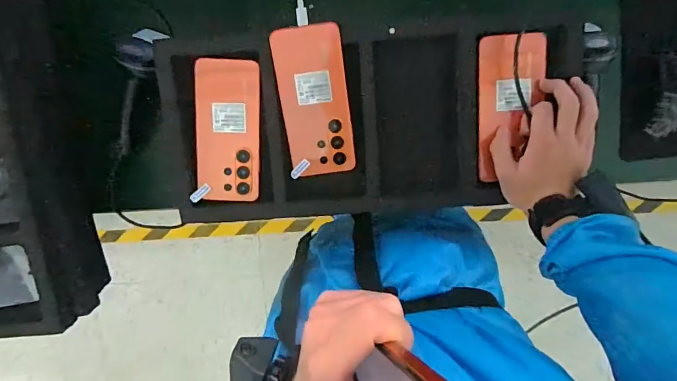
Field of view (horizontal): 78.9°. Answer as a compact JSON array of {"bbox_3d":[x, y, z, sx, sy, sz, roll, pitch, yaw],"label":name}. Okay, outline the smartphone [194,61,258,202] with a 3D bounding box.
[{"bbox_3d":[-0.135,-0.071,0.502,0.076,0.011,0.168,3,100,0],"label":"smartphone"}]

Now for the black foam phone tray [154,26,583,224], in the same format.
[{"bbox_3d":[0.032,-0.079,0.495,0.469,0.033,0.217,-3,100,1],"label":"black foam phone tray"}]

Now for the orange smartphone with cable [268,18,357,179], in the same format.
[{"bbox_3d":[-0.027,-0.102,0.485,0.078,0.005,0.170,-6,110,3],"label":"orange smartphone with cable"}]

